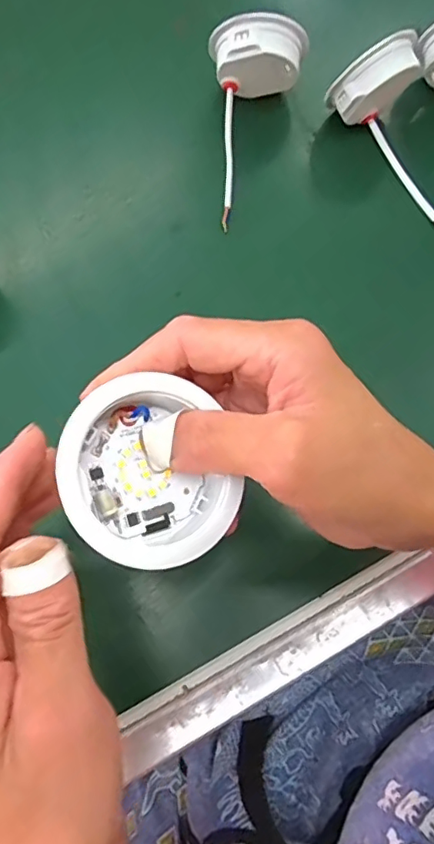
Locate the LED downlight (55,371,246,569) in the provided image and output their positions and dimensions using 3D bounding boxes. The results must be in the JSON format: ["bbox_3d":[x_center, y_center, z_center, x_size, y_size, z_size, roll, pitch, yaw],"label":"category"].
[{"bbox_3d":[-0.030,0.022,0.227,0.069,0.036,0.069,4,79,-23],"label":"LED downlight"}]

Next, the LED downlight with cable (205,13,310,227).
[{"bbox_3d":[0.021,-0.218,0.396,0.069,0.065,0.129,7,70,3],"label":"LED downlight with cable"}]

